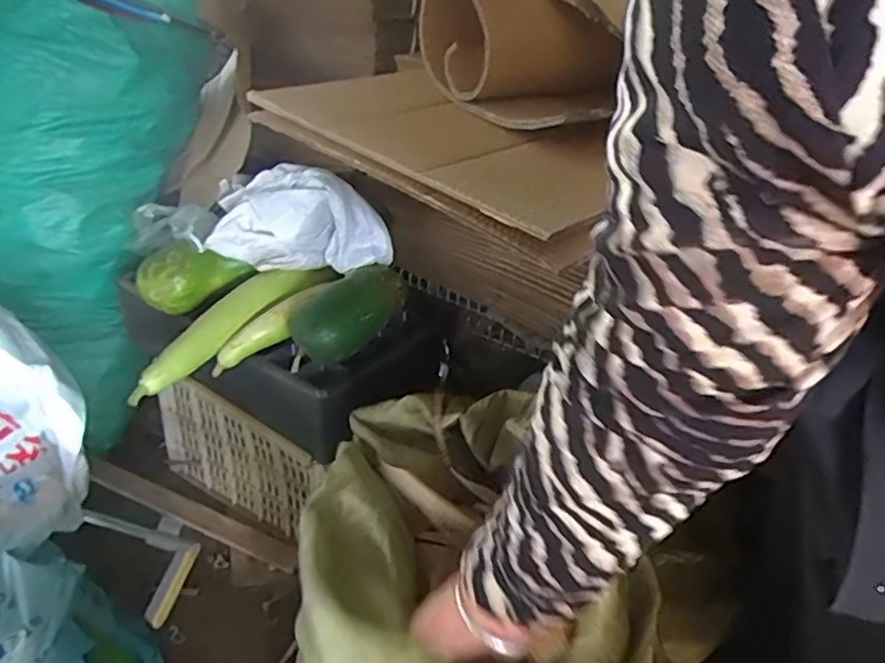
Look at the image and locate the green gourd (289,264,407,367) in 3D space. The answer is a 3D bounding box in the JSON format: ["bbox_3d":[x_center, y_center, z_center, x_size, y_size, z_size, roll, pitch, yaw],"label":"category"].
[{"bbox_3d":[-0.140,-0.026,0.962,0.085,0.085,0.225,16,34,20],"label":"green gourd"}]

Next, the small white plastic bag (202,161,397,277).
[{"bbox_3d":[-0.234,-0.178,1.009,0.289,0.148,0.139,10,32,11],"label":"small white plastic bag"}]

